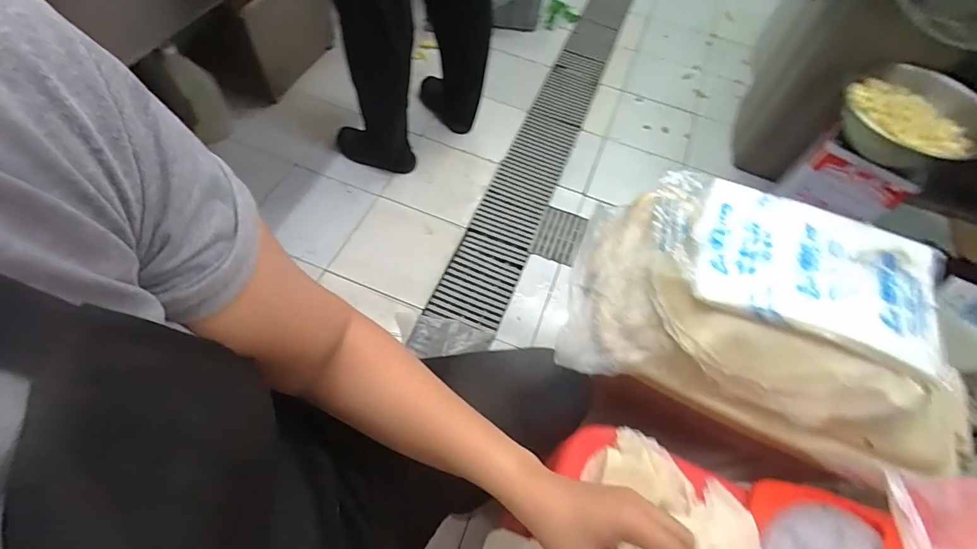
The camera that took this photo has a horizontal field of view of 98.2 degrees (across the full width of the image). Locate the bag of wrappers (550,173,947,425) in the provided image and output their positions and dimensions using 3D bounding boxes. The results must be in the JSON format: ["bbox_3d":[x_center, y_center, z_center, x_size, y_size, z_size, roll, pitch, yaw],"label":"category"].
[{"bbox_3d":[0.313,0.021,0.517,0.404,0.112,0.259,15,60,4],"label":"bag of wrappers"}]

